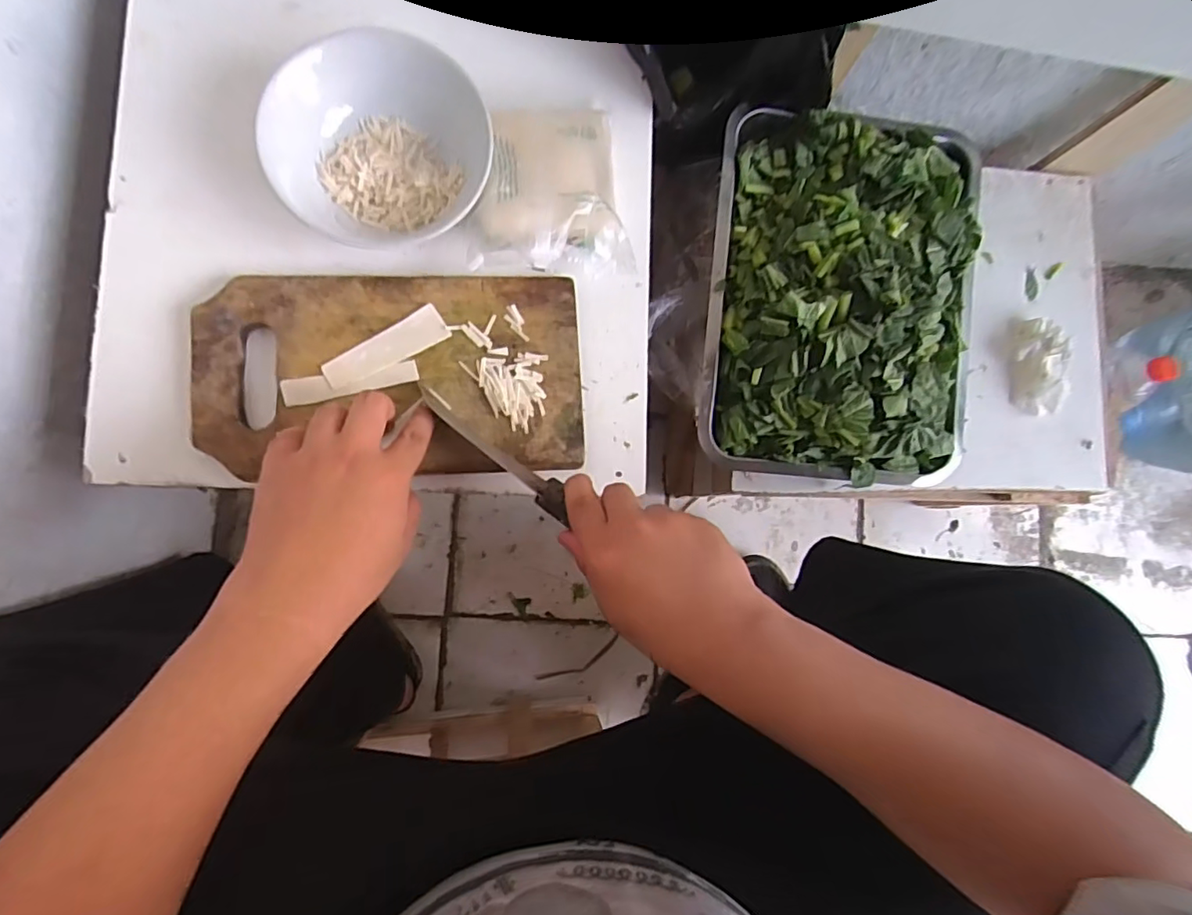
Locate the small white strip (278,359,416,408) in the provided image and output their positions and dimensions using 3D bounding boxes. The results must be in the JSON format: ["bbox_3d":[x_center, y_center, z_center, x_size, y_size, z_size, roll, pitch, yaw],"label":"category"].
[{"bbox_3d":[-0.183,-0.056,0.431,0.096,0.004,0.019,-12,86,-9],"label":"small white strip"}]

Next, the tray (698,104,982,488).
[{"bbox_3d":[0.237,-0.148,0.531,0.249,0.071,0.331,5,84,-6],"label":"tray"}]

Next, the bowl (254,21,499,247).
[{"bbox_3d":[-0.158,-0.239,0.426,0.159,0.068,0.143,-3,85,-7],"label":"bowl"}]

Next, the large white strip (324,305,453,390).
[{"bbox_3d":[-0.160,-0.083,0.439,0.095,0.004,0.029,-30,88,-9],"label":"large white strip"}]

